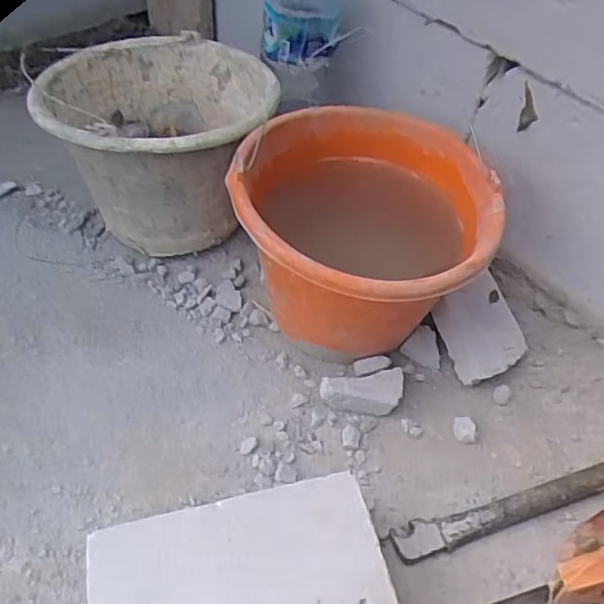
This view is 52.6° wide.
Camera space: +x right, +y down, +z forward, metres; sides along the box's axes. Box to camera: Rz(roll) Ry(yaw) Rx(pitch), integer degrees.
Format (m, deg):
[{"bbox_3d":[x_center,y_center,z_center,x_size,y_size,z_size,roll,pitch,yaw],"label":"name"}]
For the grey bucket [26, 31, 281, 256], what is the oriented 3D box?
[{"bbox_3d":[-0.154,-0.169,0.693,0.242,0.181,0.223,2,49,-2],"label":"grey bucket"}]

